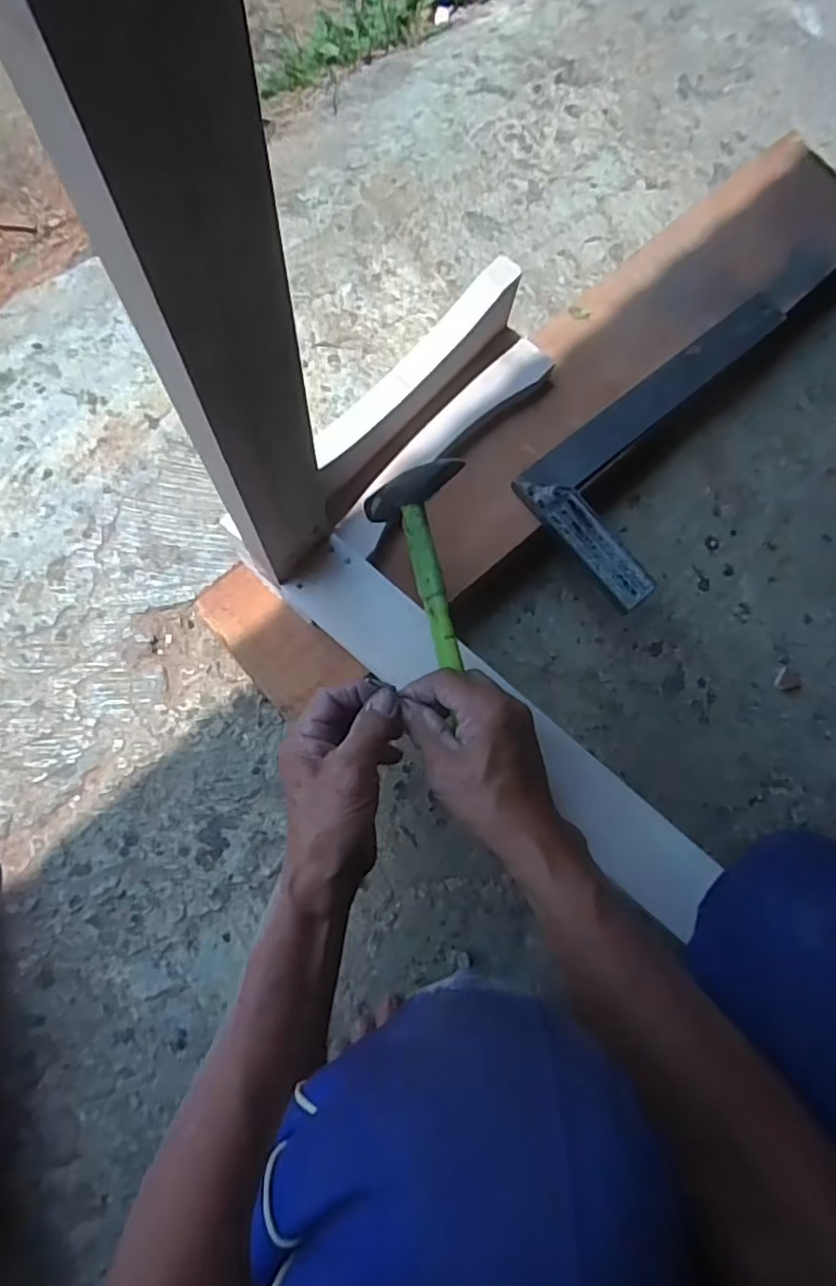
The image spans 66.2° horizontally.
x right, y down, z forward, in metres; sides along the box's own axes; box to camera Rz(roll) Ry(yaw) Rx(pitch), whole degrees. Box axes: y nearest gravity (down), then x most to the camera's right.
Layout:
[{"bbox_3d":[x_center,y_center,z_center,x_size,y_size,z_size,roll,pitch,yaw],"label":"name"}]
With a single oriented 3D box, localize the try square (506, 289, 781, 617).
[{"bbox_3d":[0.263,-0.190,0.602,0.346,0.029,0.149,-39,82,-12],"label":"try square"}]

